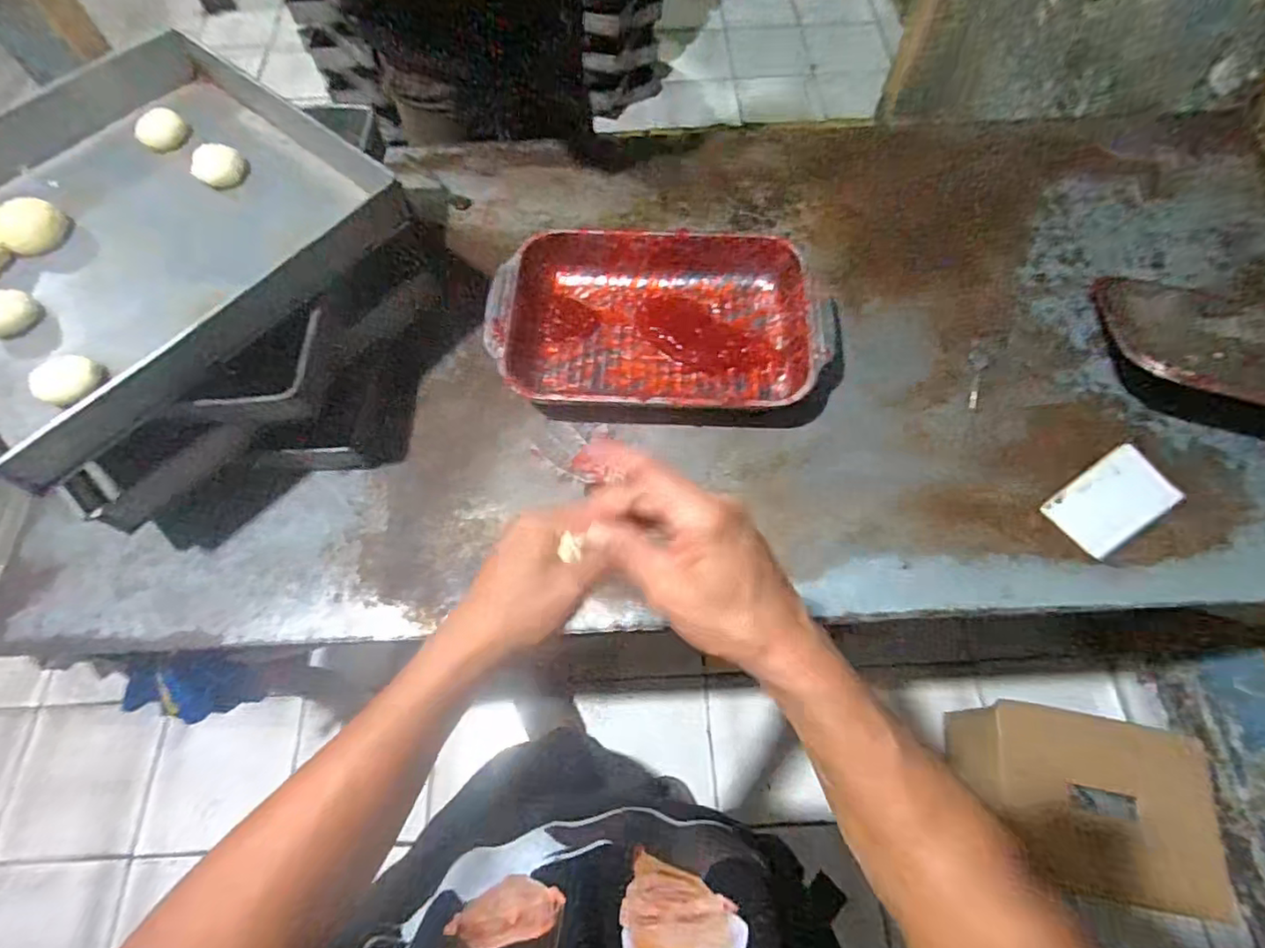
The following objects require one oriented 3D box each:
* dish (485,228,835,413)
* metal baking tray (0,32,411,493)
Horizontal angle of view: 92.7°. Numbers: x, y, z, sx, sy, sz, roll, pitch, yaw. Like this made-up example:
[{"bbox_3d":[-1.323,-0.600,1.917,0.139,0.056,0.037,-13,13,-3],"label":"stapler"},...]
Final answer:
[{"bbox_3d":[0.031,-0.202,0.809,0.426,0.087,0.285,2,65,3],"label":"dish"},{"bbox_3d":[-0.579,-0.267,0.677,0.485,0.084,0.490,38,72,18],"label":"metal baking tray"}]

